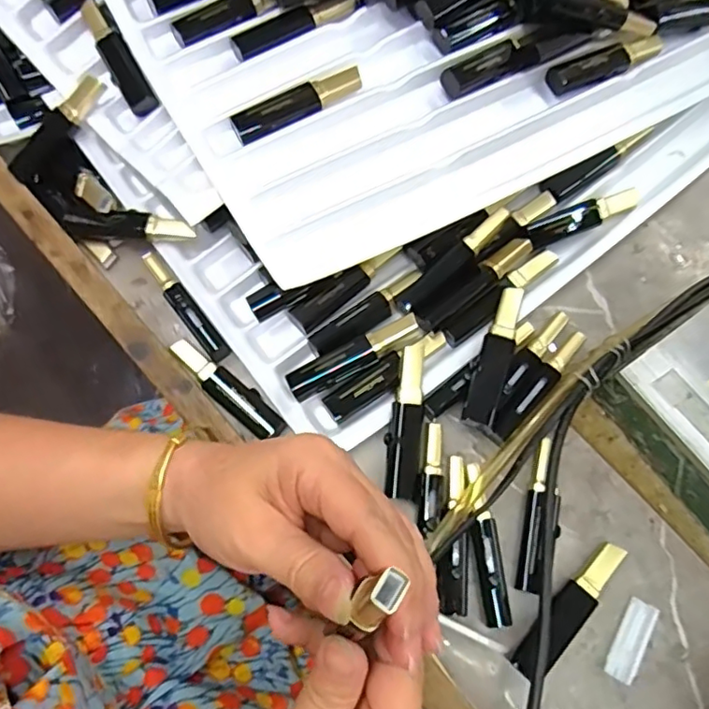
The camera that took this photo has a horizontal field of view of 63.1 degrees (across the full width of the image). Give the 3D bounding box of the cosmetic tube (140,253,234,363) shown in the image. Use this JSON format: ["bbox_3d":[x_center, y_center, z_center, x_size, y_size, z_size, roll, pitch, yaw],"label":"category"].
[{"bbox_3d":[-0.109,-0.032,0.363,0.013,0.014,0.086,-38,75,-10],"label":"cosmetic tube"}]

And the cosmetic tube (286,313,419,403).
[{"bbox_3d":[0.000,0.001,0.338,0.081,0.013,0.018,-26,73,-6],"label":"cosmetic tube"}]

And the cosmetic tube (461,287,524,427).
[{"bbox_3d":[0.082,0.001,0.335,0.019,0.018,0.082,18,73,8],"label":"cosmetic tube"}]

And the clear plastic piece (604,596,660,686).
[{"bbox_3d":[0.146,0.151,0.304,0.016,0.005,0.041,27,75,10],"label":"clear plastic piece"}]

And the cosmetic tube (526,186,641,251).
[{"bbox_3d":[0.147,-0.090,0.372,0.085,0.013,0.016,-25,73,-6],"label":"cosmetic tube"}]

